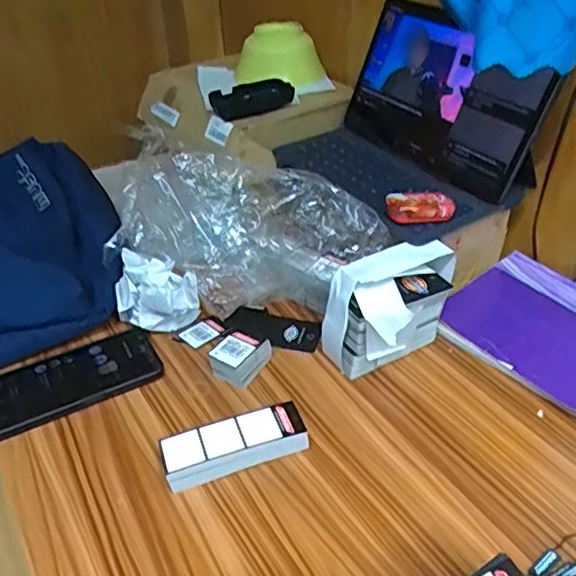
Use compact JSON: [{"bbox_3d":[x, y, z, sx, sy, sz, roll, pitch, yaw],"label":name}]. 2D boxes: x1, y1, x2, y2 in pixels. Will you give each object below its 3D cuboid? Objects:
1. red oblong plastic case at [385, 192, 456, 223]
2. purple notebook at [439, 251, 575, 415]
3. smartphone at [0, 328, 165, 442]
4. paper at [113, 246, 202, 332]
[{"bbox_3d":[0.138,-0.083,0.608,0.068,0.022,0.037,1,36,4],"label":"red oblong plastic case"},{"bbox_3d":[0.273,0.046,0.603,0.154,0.031,0.201,-27,43,-30],"label":"purple notebook"},{"bbox_3d":[-0.213,0.089,0.573,0.169,0.015,0.085,-19,40,-23],"label":"smartphone"},{"bbox_3d":[-0.142,0.005,0.621,0.080,0.085,0.085,-14,38,-16],"label":"paper"}]

